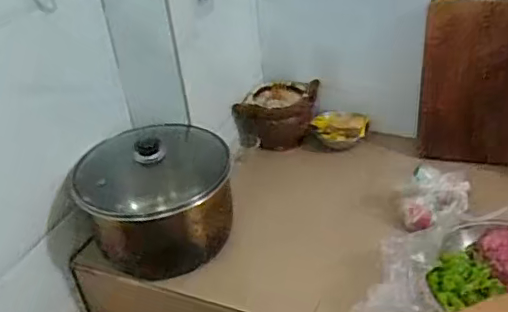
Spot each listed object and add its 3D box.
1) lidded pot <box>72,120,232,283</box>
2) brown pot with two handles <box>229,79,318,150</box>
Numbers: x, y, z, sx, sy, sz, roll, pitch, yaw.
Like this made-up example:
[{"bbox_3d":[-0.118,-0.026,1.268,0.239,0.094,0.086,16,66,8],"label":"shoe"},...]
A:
[{"bbox_3d":[-0.144,0.054,0.845,0.219,0.158,0.196,-14,36,-12],"label":"lidded pot"},{"bbox_3d":[0.044,-0.084,1.056,0.141,0.089,0.141,-4,35,3],"label":"brown pot with two handles"}]

